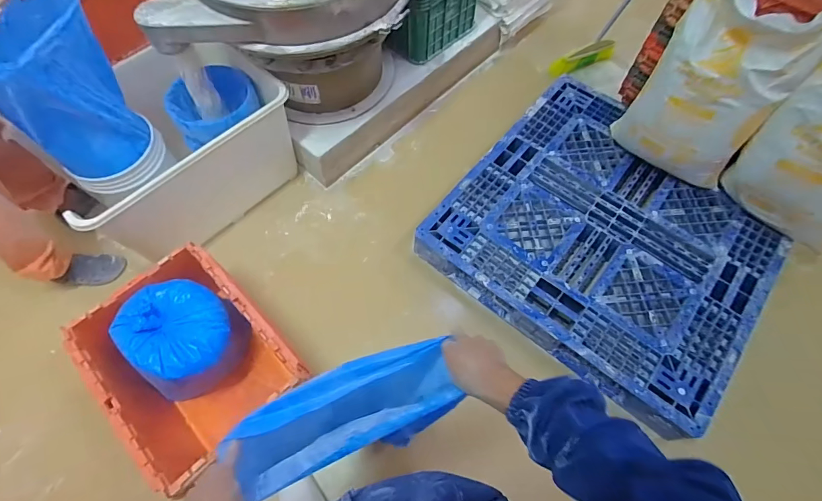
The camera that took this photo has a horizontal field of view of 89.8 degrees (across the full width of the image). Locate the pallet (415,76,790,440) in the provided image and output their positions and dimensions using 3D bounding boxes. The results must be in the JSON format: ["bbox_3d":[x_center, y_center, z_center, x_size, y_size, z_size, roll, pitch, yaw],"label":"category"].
[{"bbox_3d":[0.773,-0.105,1.592,1.115,0.137,1.103,36,68,16],"label":"pallet"}]

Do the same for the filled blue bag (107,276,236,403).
[{"bbox_3d":[-0.733,0.291,1.347,0.317,0.312,0.309,-17,65,-7],"label":"filled blue bag"}]

